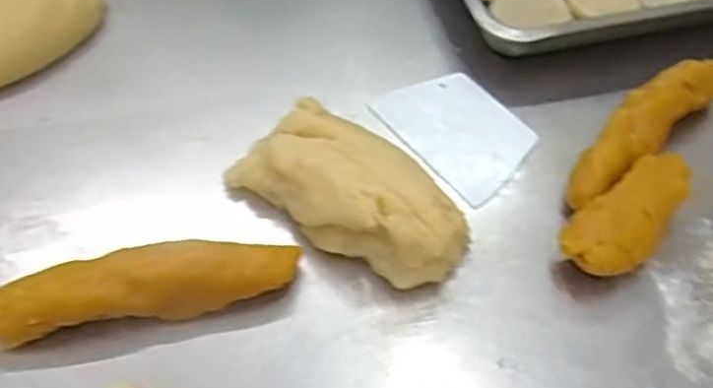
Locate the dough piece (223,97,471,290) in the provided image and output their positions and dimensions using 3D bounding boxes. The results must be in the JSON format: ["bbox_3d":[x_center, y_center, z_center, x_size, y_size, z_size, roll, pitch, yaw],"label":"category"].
[{"bbox_3d":[0.001,-0.006,0.482,0.164,0.051,0.091,27,57,17],"label":"dough piece"}]

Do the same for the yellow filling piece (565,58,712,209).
[{"bbox_3d":[0.215,-0.052,0.528,0.183,0.036,0.042,-37,63,-26],"label":"yellow filling piece"}]

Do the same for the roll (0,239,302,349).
[{"bbox_3d":[-0.132,0.061,0.436,0.190,0.044,0.038,-10,54,-10],"label":"roll"}]

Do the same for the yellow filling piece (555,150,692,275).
[{"bbox_3d":[0.186,0.019,0.475,0.117,0.046,0.051,-34,61,-24],"label":"yellow filling piece"}]

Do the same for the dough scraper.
[{"bbox_3d":[0.081,-0.053,0.550,0.086,0.008,0.120,-31,60,-22],"label":"dough scraper"}]

